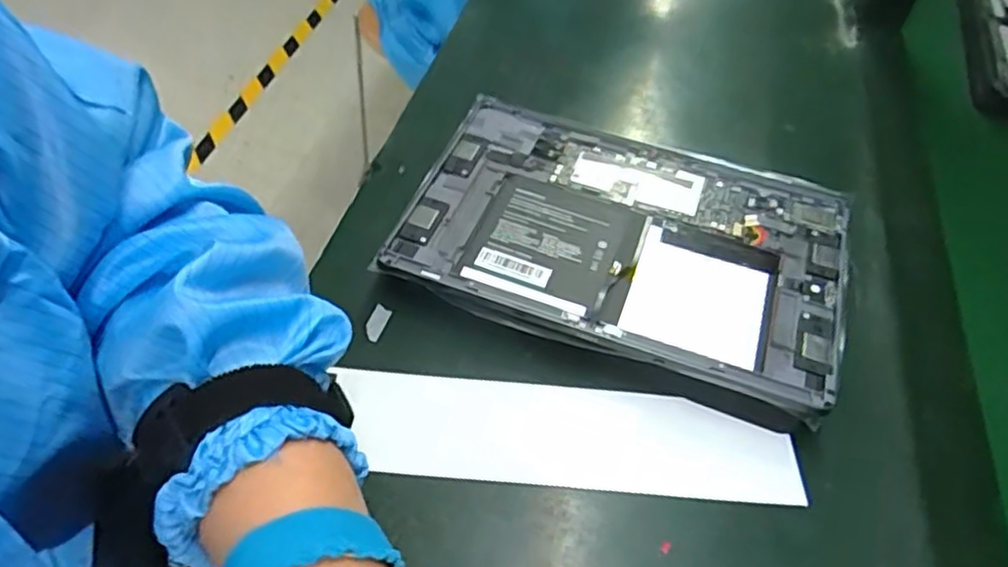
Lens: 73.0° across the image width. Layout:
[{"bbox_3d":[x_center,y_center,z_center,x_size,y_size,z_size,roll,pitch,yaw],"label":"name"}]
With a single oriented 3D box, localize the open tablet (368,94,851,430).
[{"bbox_3d":[0.072,-0.026,0.418,0.253,0.019,0.171,18,53,11],"label":"open tablet"}]

